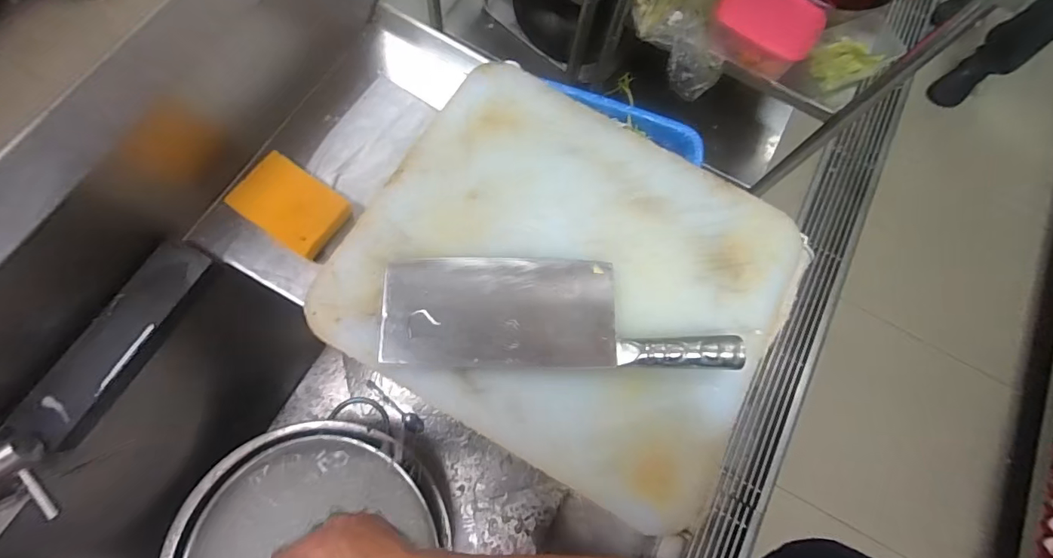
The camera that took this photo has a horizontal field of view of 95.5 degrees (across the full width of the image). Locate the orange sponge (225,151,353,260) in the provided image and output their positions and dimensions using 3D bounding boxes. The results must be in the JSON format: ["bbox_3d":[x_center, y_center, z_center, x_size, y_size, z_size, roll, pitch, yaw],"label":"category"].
[{"bbox_3d":[-0.234,-0.074,0.473,0.101,0.025,0.069,35,74,5],"label":"orange sponge"}]

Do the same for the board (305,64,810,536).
[{"bbox_3d":[0.044,-0.007,0.458,0.391,0.038,0.334,29,73,8],"label":"board"}]

